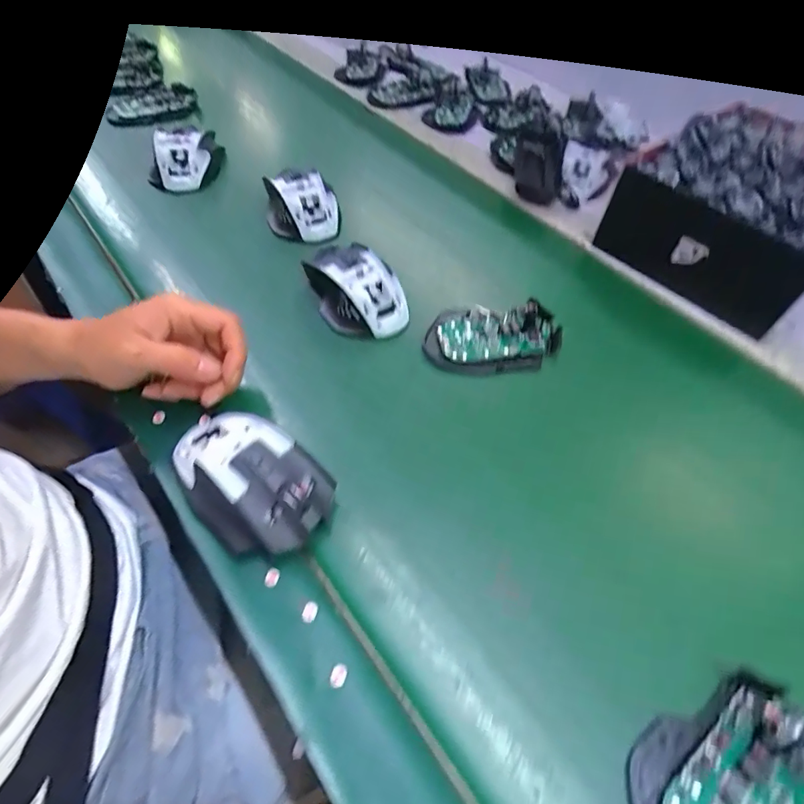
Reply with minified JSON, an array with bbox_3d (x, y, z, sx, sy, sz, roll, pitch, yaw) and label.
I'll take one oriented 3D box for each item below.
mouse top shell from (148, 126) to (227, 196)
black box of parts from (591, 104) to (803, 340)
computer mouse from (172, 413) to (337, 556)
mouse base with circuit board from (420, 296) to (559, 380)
[{"bbox_3d":[-0.245,-0.281,0.551,0.079,0.040,0.097,-2,55,-5],"label":"mouse top shell"},{"bbox_3d":[0.350,-0.201,0.488,0.252,0.093,0.191,-38,64,-26],"label":"black box of parts"},{"bbox_3d":[-0.100,0.048,0.309,0.112,0.034,0.069,31,59,18],"label":"computer mouse"},{"bbox_3d":[0.079,-0.056,0.417,0.116,0.029,0.063,-2,55,-5],"label":"mouse base with circuit board"}]

